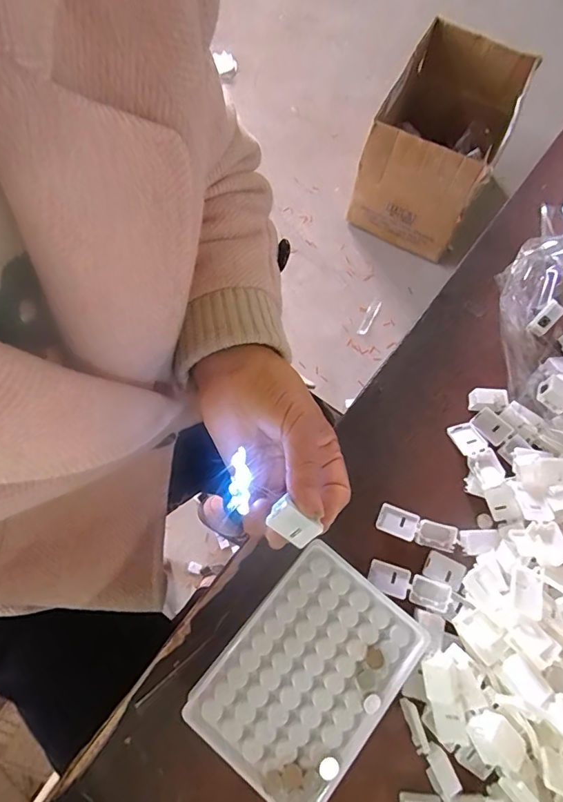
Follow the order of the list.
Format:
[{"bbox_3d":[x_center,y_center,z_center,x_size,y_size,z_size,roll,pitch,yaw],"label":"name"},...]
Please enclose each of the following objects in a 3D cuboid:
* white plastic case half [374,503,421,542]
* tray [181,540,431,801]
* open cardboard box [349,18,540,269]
[{"bbox_3d":[0.084,0.088,0.340,0.028,0.006,0.020,24,74,6],"label":"white plastic case half"},{"bbox_3d":[0.017,0.171,0.299,0.097,0.033,0.127,40,76,11],"label":"tray"},{"bbox_3d":[0.384,-0.639,1.181,0.287,0.299,0.451,22,73,6],"label":"open cardboard box"}]

